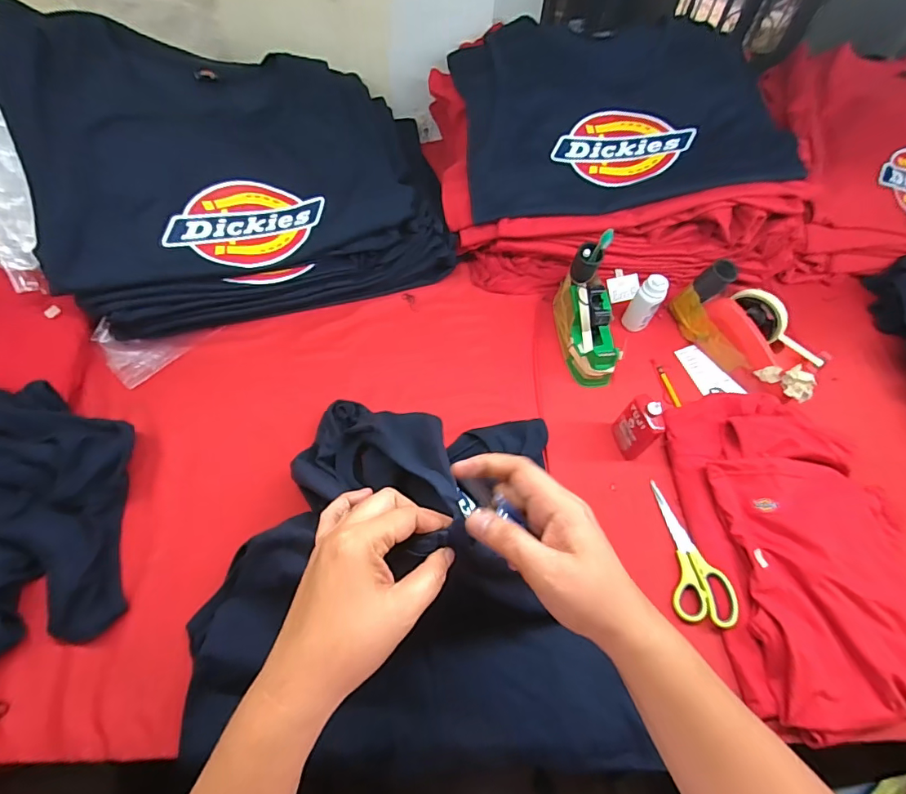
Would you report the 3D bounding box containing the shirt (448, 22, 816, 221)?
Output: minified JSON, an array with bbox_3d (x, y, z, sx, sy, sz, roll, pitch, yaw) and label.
[{"bbox_3d":[0.254,-0.471,0.776,0.487,0.057,0.376,-8,78,-6],"label":"shirt"}]

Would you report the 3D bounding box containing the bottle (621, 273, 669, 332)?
[{"bbox_3d":[0.304,-0.144,0.756,0.040,0.102,0.033,30,61,14],"label":"bottle"}]

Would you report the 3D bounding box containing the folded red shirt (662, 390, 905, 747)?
[{"bbox_3d":[0.455,0.182,0.614,0.266,0.054,0.417,-4,65,-4],"label":"folded red shirt"}]

